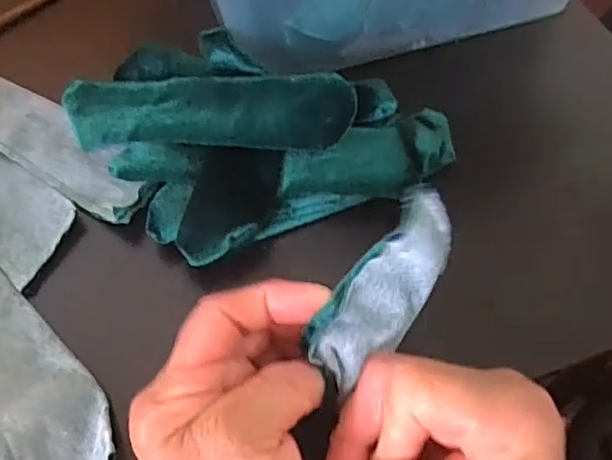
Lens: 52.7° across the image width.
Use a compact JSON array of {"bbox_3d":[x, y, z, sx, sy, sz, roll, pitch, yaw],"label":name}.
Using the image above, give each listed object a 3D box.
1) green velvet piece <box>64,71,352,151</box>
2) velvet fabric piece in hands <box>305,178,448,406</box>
[{"bbox_3d":[-0.060,-0.068,0.357,0.170,0.011,0.041,2,87,11],"label":"green velvet piece"},{"bbox_3d":[0.034,0.026,0.262,0.039,0.018,0.086,41,78,-23],"label":"velvet fabric piece in hands"}]

